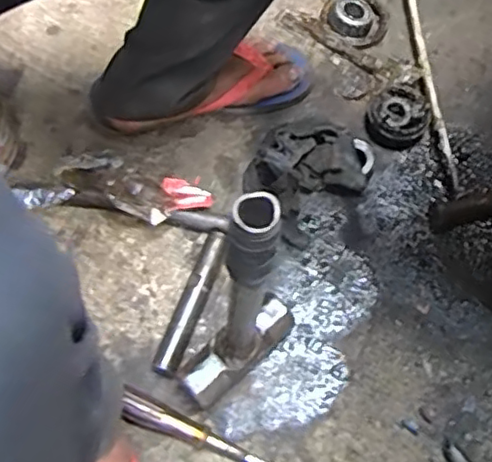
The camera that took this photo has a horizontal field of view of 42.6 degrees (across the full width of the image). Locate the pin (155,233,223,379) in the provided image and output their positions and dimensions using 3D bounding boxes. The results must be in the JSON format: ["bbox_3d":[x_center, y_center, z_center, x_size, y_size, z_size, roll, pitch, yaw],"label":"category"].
[{"bbox_3d":[-0.057,0.076,0.675,0.026,0.031,0.160,19,68,9],"label":"pin"}]

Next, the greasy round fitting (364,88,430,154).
[{"bbox_3d":[0.186,-0.135,0.767,0.070,0.036,0.068,0,66,1],"label":"greasy round fitting"}]

